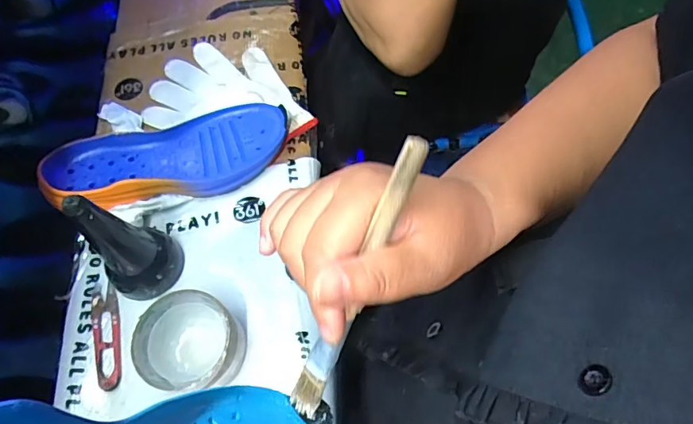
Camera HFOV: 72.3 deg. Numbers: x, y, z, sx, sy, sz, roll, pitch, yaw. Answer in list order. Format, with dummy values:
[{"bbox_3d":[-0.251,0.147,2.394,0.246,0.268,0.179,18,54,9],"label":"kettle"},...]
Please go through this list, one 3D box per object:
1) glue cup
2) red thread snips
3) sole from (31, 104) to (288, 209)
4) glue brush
[{"bbox_3d":[-0.133,0.114,0.410,0.081,0.052,0.077,-1,64,2],"label":"glue cup"},{"bbox_3d":[-0.223,0.115,0.440,0.024,0.007,0.096,-19,65,-7],"label":"red thread snips"},{"bbox_3d":[-0.180,-0.054,0.498,0.240,0.052,0.092,-18,64,-7],"label":"sole"},{"bbox_3d":[0.004,0.038,0.228,0.015,0.007,0.158,28,113,15],"label":"glue brush"}]

